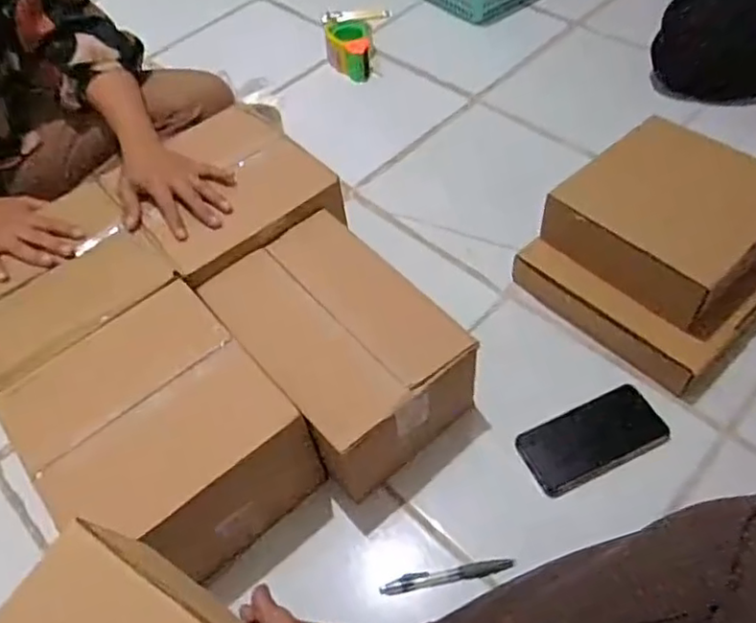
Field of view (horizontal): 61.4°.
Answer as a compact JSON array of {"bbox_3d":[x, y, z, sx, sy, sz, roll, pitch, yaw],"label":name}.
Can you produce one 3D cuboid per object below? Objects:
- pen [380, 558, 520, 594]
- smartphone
[{"bbox_3d":[0.072,0.271,0.653,0.140,0.015,0.017,-10,53,-1],"label":"pen"},{"bbox_3d":[0.245,0.143,0.729,0.161,0.012,0.079,-23,54,-11],"label":"smartphone"}]

